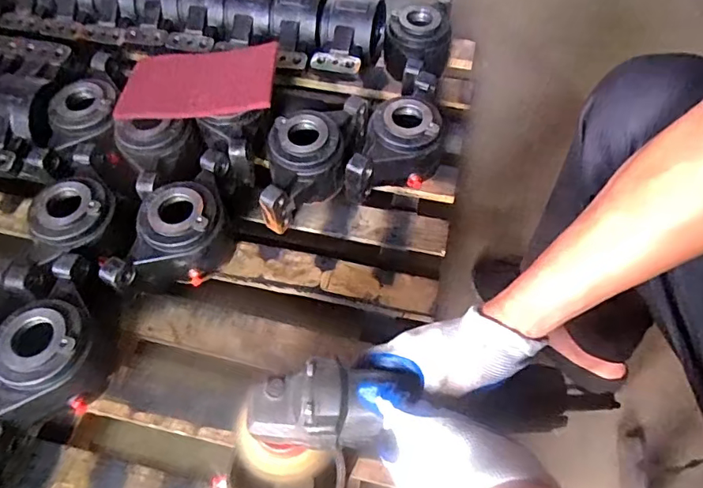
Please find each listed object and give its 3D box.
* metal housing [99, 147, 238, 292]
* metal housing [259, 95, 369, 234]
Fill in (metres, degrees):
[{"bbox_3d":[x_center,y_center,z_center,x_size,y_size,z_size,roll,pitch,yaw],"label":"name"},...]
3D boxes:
[{"bbox_3d":[-0.224,-0.013,0.687,0.105,0.095,0.223,37,65,21],"label":"metal housing"},{"bbox_3d":[-0.061,-0.124,0.753,0.115,0.096,0.213,15,59,9],"label":"metal housing"}]

